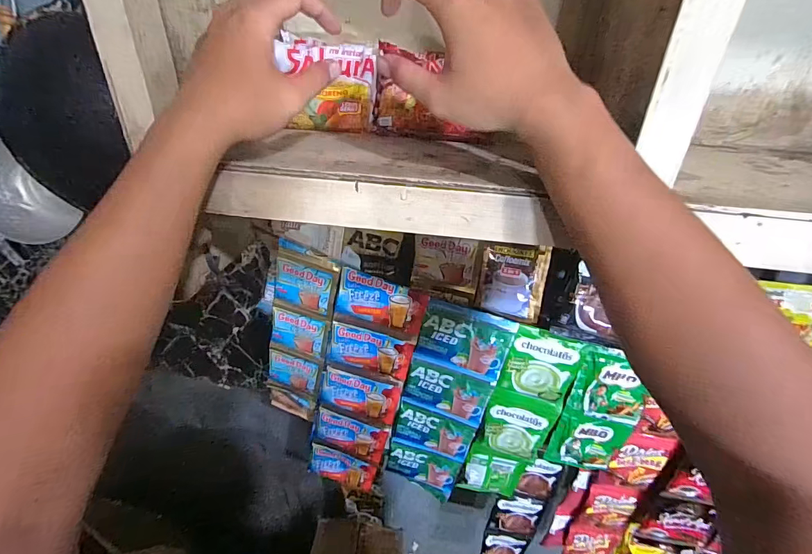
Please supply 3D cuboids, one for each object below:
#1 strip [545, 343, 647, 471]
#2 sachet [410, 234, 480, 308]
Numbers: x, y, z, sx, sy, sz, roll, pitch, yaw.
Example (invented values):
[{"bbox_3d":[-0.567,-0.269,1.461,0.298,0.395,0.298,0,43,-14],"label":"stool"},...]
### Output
[{"bbox_3d":[0.255,0.181,0.520,0.090,0.199,0.017,7,30,9],"label":"strip"},{"bbox_3d":[0.049,-0.010,0.496,0.081,0.082,0.013,8,31,11],"label":"sachet"}]

